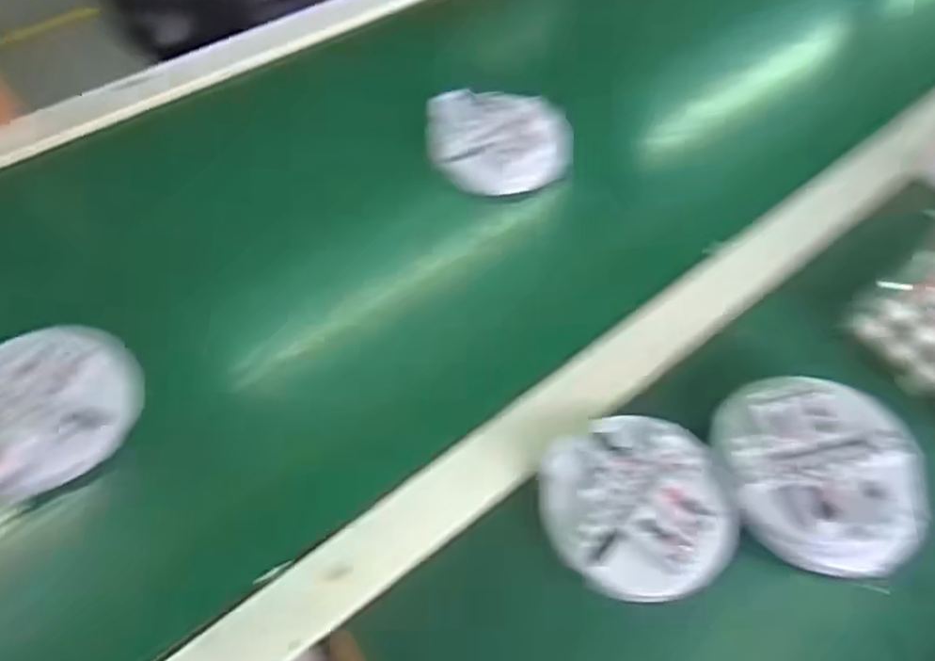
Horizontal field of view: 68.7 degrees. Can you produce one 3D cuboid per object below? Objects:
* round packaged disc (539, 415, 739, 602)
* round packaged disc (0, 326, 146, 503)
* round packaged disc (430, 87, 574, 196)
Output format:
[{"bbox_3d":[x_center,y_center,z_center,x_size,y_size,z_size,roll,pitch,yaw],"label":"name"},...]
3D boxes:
[{"bbox_3d":[0.097,0.098,0.389,0.101,0.020,0.099,2,60,-3],"label":"round packaged disc"},{"bbox_3d":[-0.255,0.044,0.407,0.112,0.015,0.101,-26,68,-27],"label":"round packaged disc"},{"bbox_3d":[0.027,-0.160,0.558,0.114,0.022,0.111,2,60,-3],"label":"round packaged disc"}]

